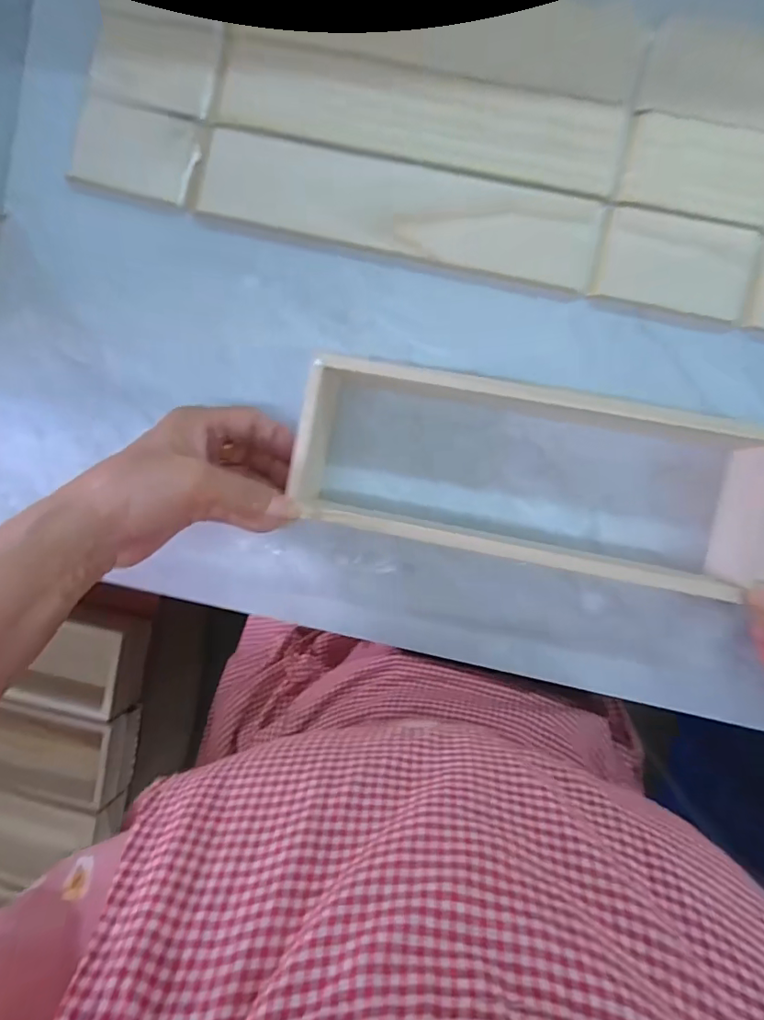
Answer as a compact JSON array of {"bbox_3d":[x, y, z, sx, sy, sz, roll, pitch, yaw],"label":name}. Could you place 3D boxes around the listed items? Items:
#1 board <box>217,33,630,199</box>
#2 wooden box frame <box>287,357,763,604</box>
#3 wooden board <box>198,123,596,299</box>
[{"bbox_3d":[0.023,-0.262,0.343,0.265,0.008,0.056,14,95,5],"label":"board"},{"bbox_3d":[0.092,-0.022,0.320,0.285,0.057,0.101,10,95,2],"label":"wooden box frame"},{"bbox_3d":[0.009,-0.204,0.356,0.270,0.011,0.059,14,95,5],"label":"wooden board"}]

